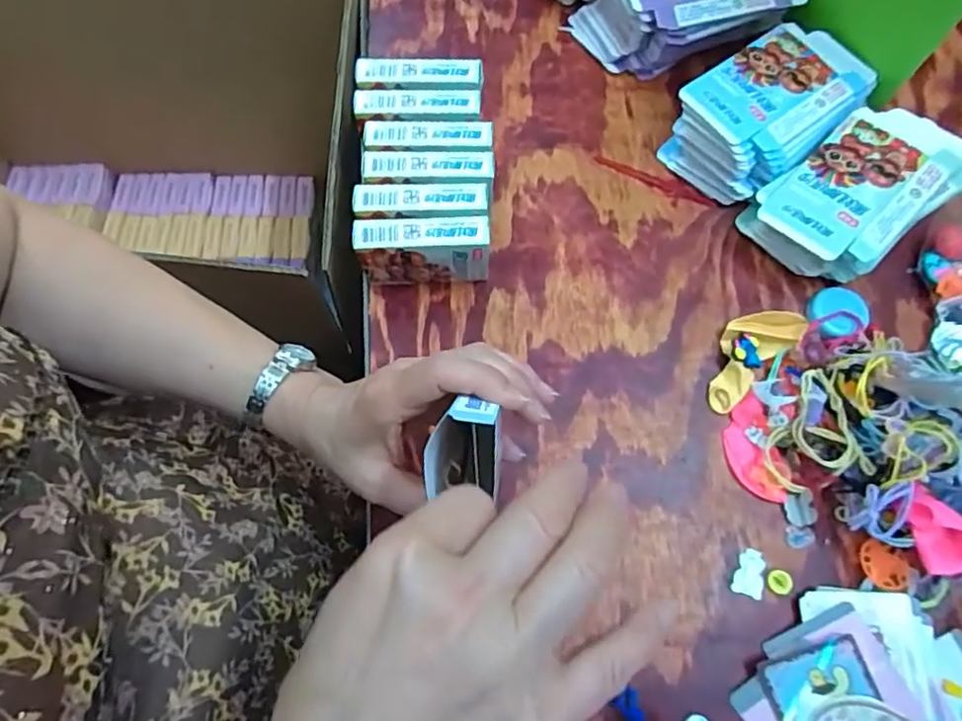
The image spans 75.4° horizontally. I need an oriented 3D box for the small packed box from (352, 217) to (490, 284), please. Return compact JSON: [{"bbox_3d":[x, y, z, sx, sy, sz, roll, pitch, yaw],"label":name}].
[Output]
[{"bbox_3d":[-0.041,-0.076,0.450,0.090,0.068,0.022,-1,72,-2],"label":"small packed box"}]

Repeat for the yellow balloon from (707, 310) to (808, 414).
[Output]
[{"bbox_3d":[0.199,-0.007,0.466,0.099,0.012,0.043,-42,78,-13],"label":"yellow balloon"}]

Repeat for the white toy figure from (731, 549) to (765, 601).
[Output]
[{"bbox_3d":[0.181,0.143,0.418,0.019,0.004,0.030,18,73,4],"label":"white toy figure"}]

